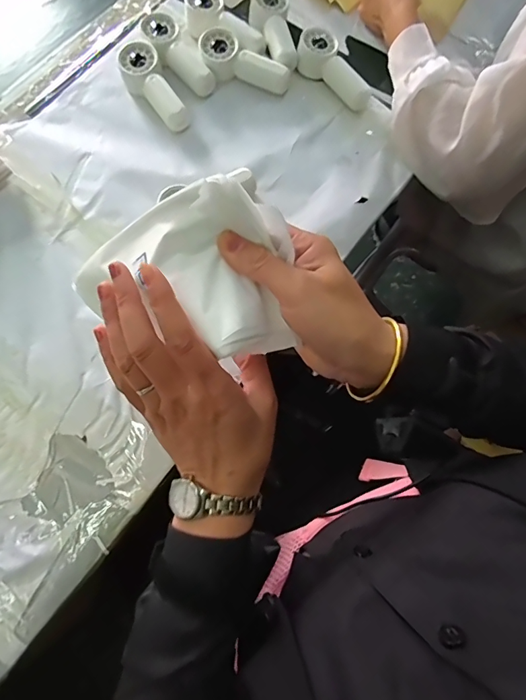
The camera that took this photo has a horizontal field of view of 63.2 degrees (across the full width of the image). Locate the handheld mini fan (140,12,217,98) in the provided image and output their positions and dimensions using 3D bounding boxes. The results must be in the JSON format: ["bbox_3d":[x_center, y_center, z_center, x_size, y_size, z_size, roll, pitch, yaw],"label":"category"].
[{"bbox_3d":[-0.102,-0.348,0.509,0.041,0.035,0.109,-34,77,-10],"label":"handheld mini fan"}]

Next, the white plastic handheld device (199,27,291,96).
[{"bbox_3d":[-0.025,-0.337,0.509,0.111,0.034,0.050,29,75,8],"label":"white plastic handheld device"}]

